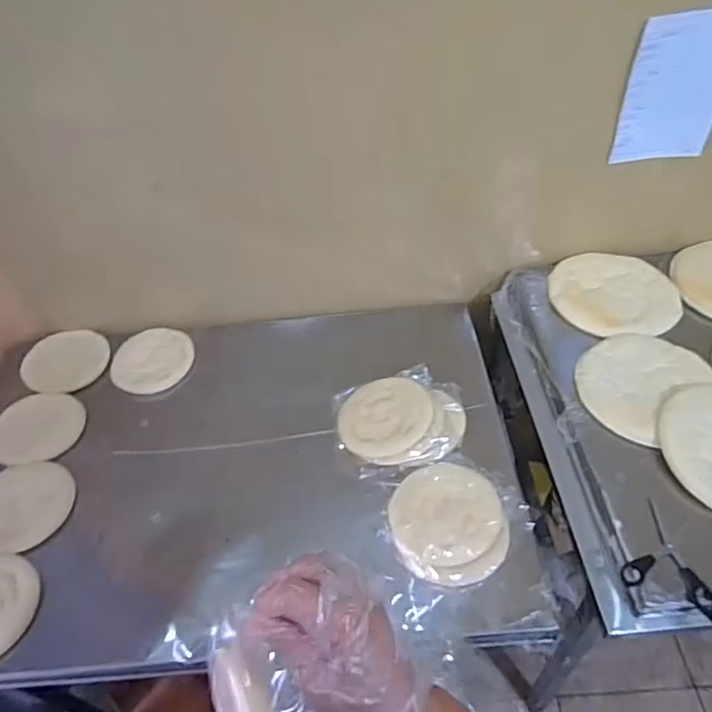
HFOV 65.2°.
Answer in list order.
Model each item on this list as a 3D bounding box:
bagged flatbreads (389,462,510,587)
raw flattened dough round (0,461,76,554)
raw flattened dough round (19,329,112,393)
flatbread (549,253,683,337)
[{"bbox_3d":[0.125,0.224,0.759,0.146,0.034,0.165,-19,49,-11],"label":"bagged flatbreads"},{"bbox_3d":[-0.523,0.234,0.871,0.140,0.015,0.153,5,53,-6],"label":"raw flattened dough round"},{"bbox_3d":[-0.556,0.012,1.060,0.156,0.021,0.156,-3,48,3],"label":"raw flattened dough round"},{"bbox_3d":[0.445,-0.109,0.959,0.203,0.019,0.203,-3,48,3],"label":"flatbread"}]

